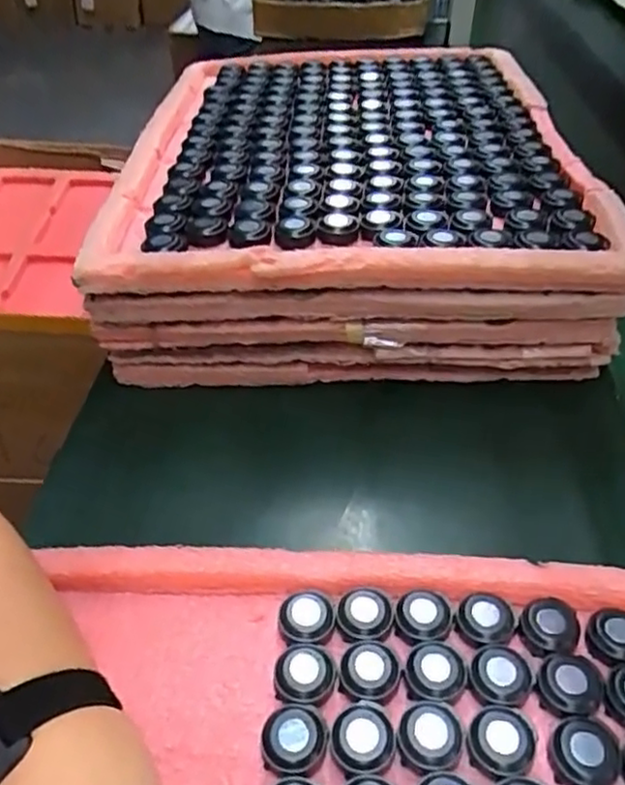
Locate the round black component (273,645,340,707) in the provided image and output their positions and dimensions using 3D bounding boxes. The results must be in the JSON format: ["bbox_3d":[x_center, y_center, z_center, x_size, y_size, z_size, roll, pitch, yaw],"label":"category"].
[{"bbox_3d":[-0.004,0.139,0.325,0.029,0.012,0.031,-2,39,1],"label":"round black component"}]

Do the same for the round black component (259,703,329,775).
[{"bbox_3d":[-0.008,0.157,0.302,0.026,0.015,0.028,-2,39,1],"label":"round black component"}]

